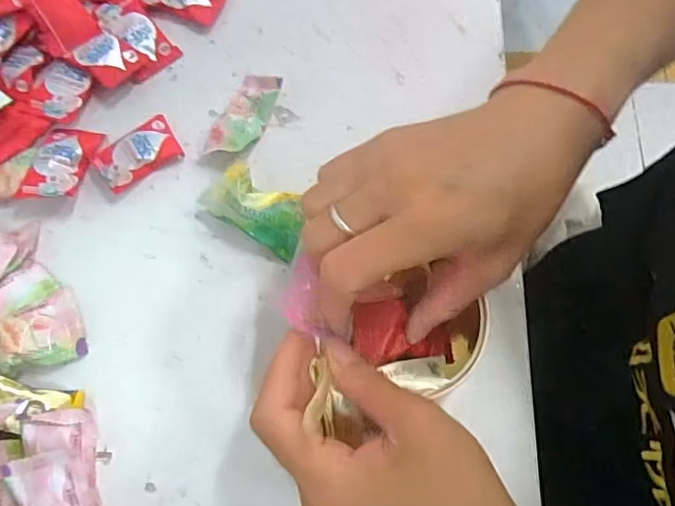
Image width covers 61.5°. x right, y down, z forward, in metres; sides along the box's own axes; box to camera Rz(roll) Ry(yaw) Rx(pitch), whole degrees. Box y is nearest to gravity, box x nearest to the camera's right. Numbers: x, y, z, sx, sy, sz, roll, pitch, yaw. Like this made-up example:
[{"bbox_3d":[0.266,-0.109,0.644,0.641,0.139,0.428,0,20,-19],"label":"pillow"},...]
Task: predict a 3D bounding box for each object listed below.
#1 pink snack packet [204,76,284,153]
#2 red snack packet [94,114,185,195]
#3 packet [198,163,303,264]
[{"bbox_3d":[-0.058,-0.085,0.356,0.029,0.022,0.059,20,72,9],"label":"pink snack packet"},{"bbox_3d":[-0.124,-0.062,0.351,0.050,0.010,0.034,-35,73,-9],"label":"red snack packet"},{"bbox_3d":[-0.047,-0.026,0.330,0.063,0.027,0.033,29,74,12],"label":"packet"}]

